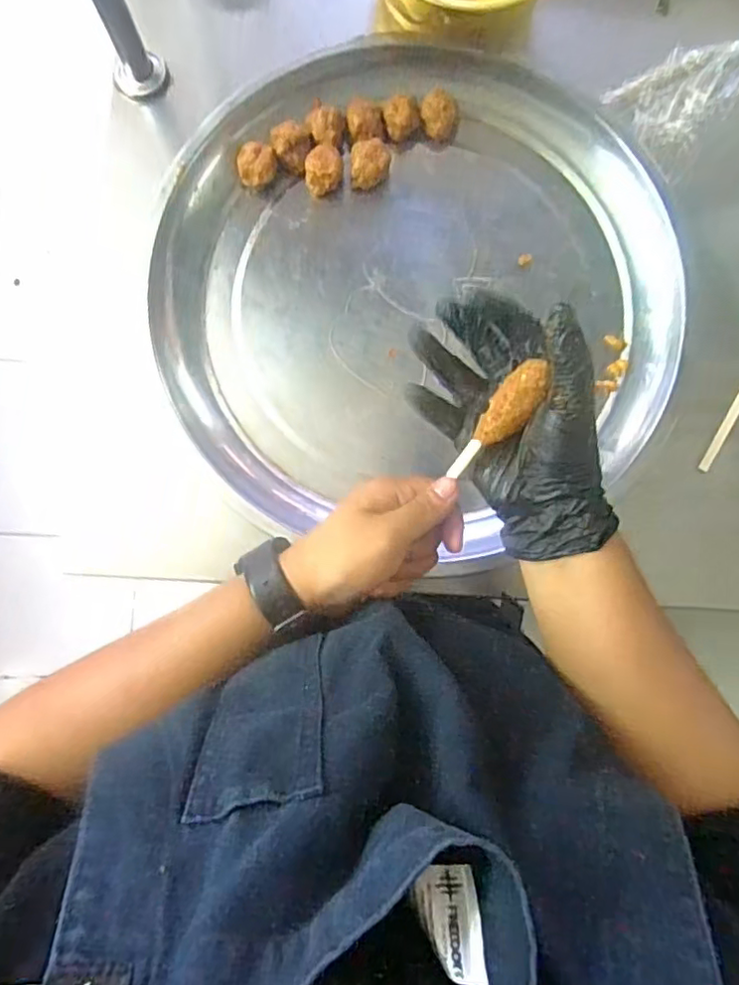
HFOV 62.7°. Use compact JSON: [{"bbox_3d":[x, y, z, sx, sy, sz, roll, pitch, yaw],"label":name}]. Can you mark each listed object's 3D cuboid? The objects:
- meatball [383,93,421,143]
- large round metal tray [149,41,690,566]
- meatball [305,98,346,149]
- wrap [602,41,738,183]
[{"bbox_3d":[0.030,-0.348,0.565,0.033,0.029,0.026,8,84,-1],"label":"meatball"},{"bbox_3d":[0.040,-0.175,0.553,0.464,0.042,0.456,11,84,0],"label":"large round metal tray"},{"bbox_3d":[-0.041,-0.339,0.566,0.031,0.029,0.039,16,84,0],"label":"meatball"},{"bbox_3d":[0.325,-0.390,0.589,0.173,0.014,0.097,-36,86,-4],"label":"wrap"}]

